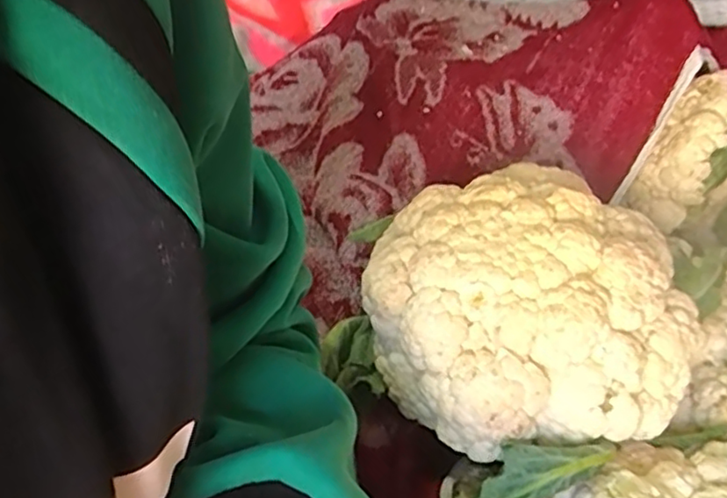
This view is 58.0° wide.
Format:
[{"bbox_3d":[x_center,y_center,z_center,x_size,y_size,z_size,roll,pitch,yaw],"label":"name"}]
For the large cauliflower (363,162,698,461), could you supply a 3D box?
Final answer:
[{"bbox_3d":[0.089,0.025,0.378,0.149,0.104,0.170,-16,32,-30],"label":"large cauliflower"}]

